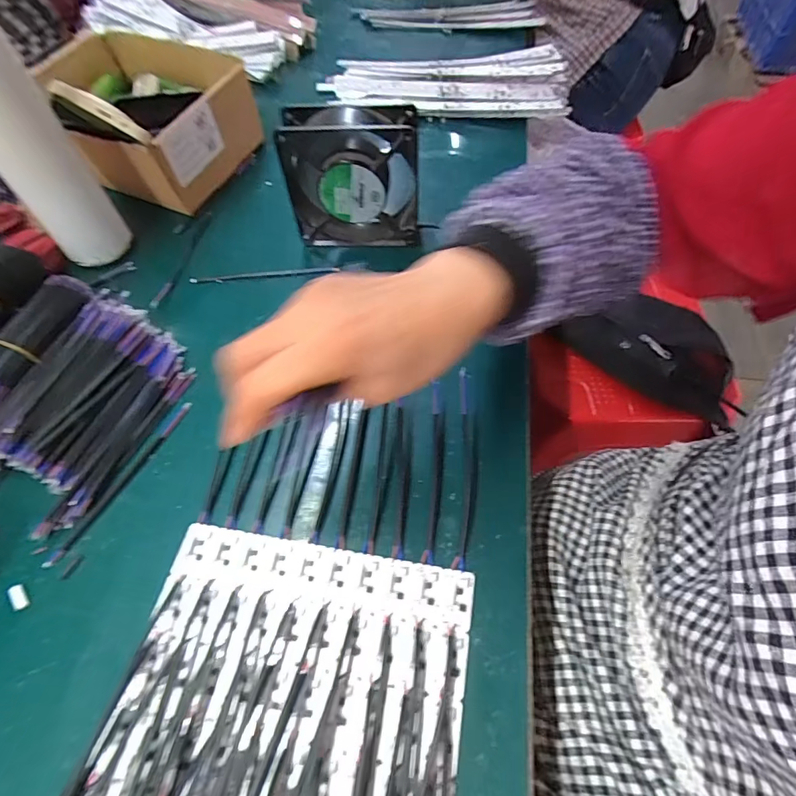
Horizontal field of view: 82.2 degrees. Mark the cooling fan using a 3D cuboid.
[{"bbox_3d":[-0.042,-0.204,0.432,0.121,0.117,0.041,0,57,2],"label":"cooling fan"}]

